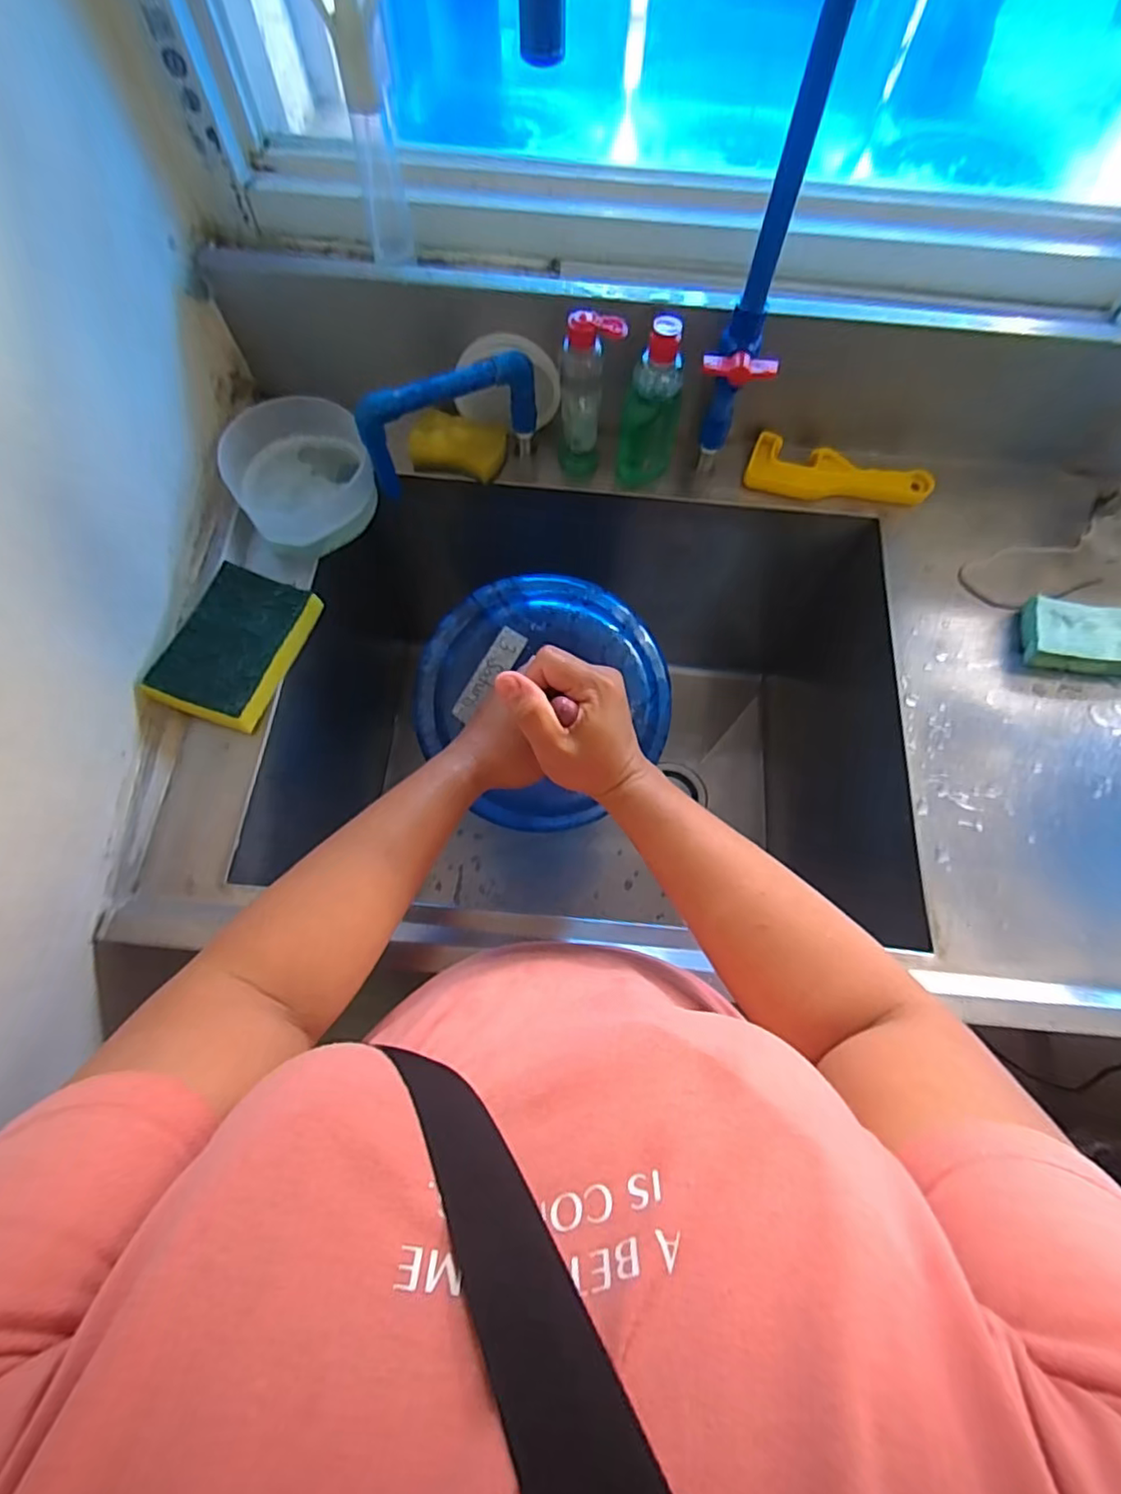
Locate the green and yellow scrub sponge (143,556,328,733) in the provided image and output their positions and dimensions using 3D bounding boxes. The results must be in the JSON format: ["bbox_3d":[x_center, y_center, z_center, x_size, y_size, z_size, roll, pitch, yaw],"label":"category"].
[{"bbox_3d":[-0.302,-0.095,0.561,0.096,0.030,0.150,18,70,5],"label":"green and yellow scrub sponge"}]

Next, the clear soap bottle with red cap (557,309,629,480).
[{"bbox_3d":[0.027,-0.351,0.621,0.060,0.167,0.042,5,70,0],"label":"clear soap bottle with red cap"}]

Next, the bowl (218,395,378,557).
[{"bbox_3d":[-0.269,-0.286,0.627,0.138,0.060,0.168,-20,72,-9],"label":"bowl"}]

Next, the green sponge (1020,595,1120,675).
[{"bbox_3d":[0.546,-0.109,0.607,0.148,0.032,0.072,6,70,0],"label":"green sponge"}]

